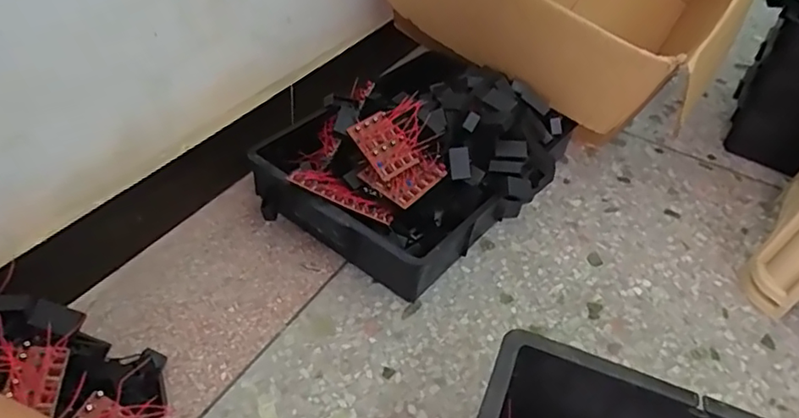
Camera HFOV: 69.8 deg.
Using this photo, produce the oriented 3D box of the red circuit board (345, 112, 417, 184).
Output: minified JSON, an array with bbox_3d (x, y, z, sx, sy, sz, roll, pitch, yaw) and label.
[{"bbox_3d":[-0.024,-0.092,0.832,0.060,0.009,0.094,-34,85,-9],"label":"red circuit board"}]

